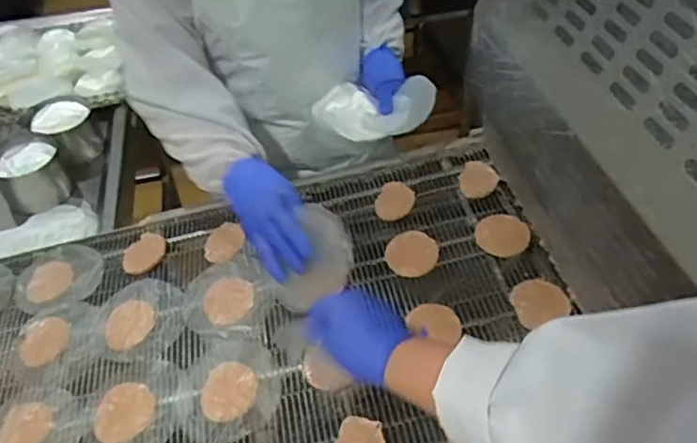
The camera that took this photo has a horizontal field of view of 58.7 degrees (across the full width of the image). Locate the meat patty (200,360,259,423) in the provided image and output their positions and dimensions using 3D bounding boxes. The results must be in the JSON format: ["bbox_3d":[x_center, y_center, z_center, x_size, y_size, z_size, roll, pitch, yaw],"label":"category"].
[{"bbox_3d":[-0.135,0.190,0.699,0.063,0.006,0.067,-2,44,2],"label":"meat patty"}]

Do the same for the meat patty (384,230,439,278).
[{"bbox_3d":[0.081,0.041,0.795,0.065,0.007,0.067,-8,49,9],"label":"meat patty"}]

